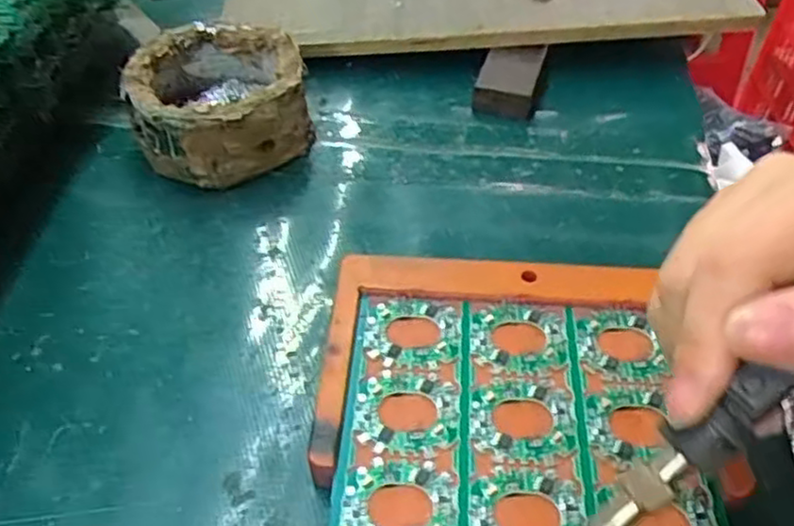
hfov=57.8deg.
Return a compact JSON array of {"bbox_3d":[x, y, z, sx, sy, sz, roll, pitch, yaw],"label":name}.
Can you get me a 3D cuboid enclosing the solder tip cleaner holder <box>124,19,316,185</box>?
[{"bbox_3d":[-0.086,-0.078,0.349,0.078,0.043,0.081,0,47,0],"label":"solder tip cleaner holder"}]

